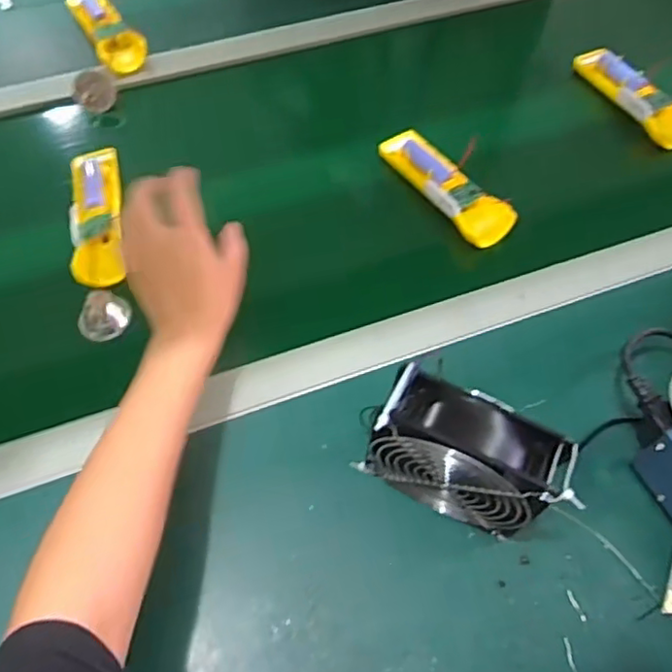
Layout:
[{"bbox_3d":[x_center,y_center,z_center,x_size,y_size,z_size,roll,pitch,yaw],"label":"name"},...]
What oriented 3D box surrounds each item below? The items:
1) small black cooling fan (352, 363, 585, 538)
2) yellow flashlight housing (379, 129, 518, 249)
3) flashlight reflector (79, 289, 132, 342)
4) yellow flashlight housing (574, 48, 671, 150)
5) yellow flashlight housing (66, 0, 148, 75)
[{"bbox_3d":[0.088,0.087,0.433,0.123,0.114,0.054,22,62,10],"label":"small black cooling fan"},{"bbox_3d":[0.112,-0.158,0.636,0.051,0.021,0.167,-32,66,-18],"label":"yellow flashlight housing"},{"bbox_3d":[-0.209,-0.018,0.558,0.035,0.028,0.044,31,64,15],"label":"flashlight reflector"},{"bbox_3d":[0.345,-0.283,0.718,0.050,0.030,0.168,-23,63,-14],"label":"yellow flashlight housing"},{"bbox_3d":[-0.271,-0.364,0.734,0.056,0.030,0.148,-25,64,-15],"label":"yellow flashlight housing"}]

